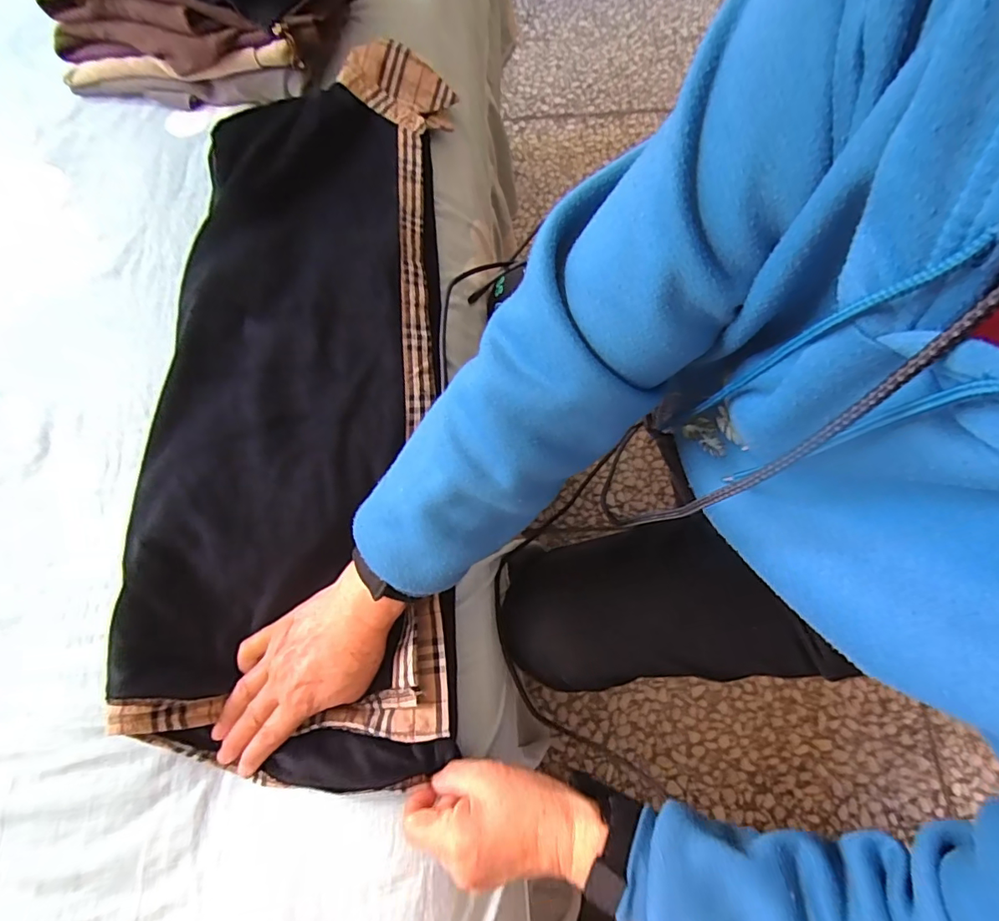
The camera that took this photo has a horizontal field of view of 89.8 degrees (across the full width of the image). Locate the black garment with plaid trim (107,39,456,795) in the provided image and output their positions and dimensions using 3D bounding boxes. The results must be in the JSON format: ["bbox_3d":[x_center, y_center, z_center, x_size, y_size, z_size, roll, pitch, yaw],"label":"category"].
[{"bbox_3d":[-0.156,-0.095,0.451,0.250,0.063,0.683,1,76,1],"label":"black garment with plaid trim"}]

